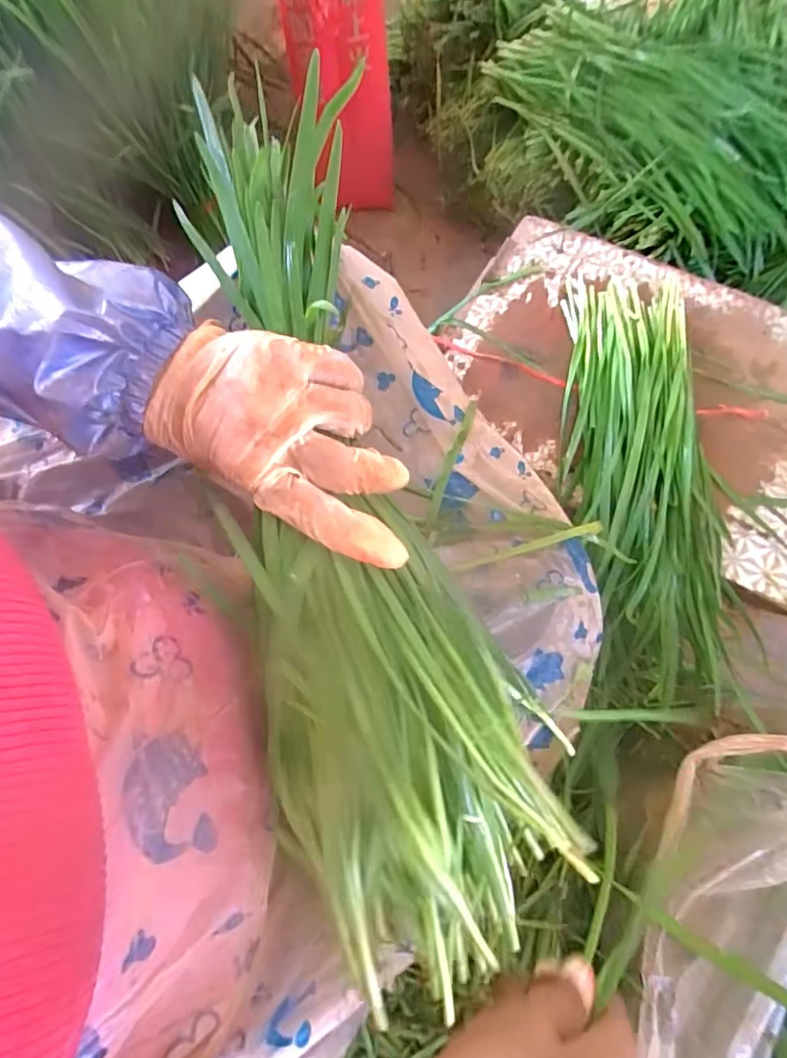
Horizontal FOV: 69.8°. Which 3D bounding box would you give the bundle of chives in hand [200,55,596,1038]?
[{"bbox_3d":[-0.024,0.001,0.280,0.134,0.045,0.440,-13,87,-2],"label":"bundle of chives in hand"}]

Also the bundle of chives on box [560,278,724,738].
[{"bbox_3d":[0.243,-0.055,0.552,0.139,0.050,0.433,2,73,3],"label":"bundle of chives on box"}]

